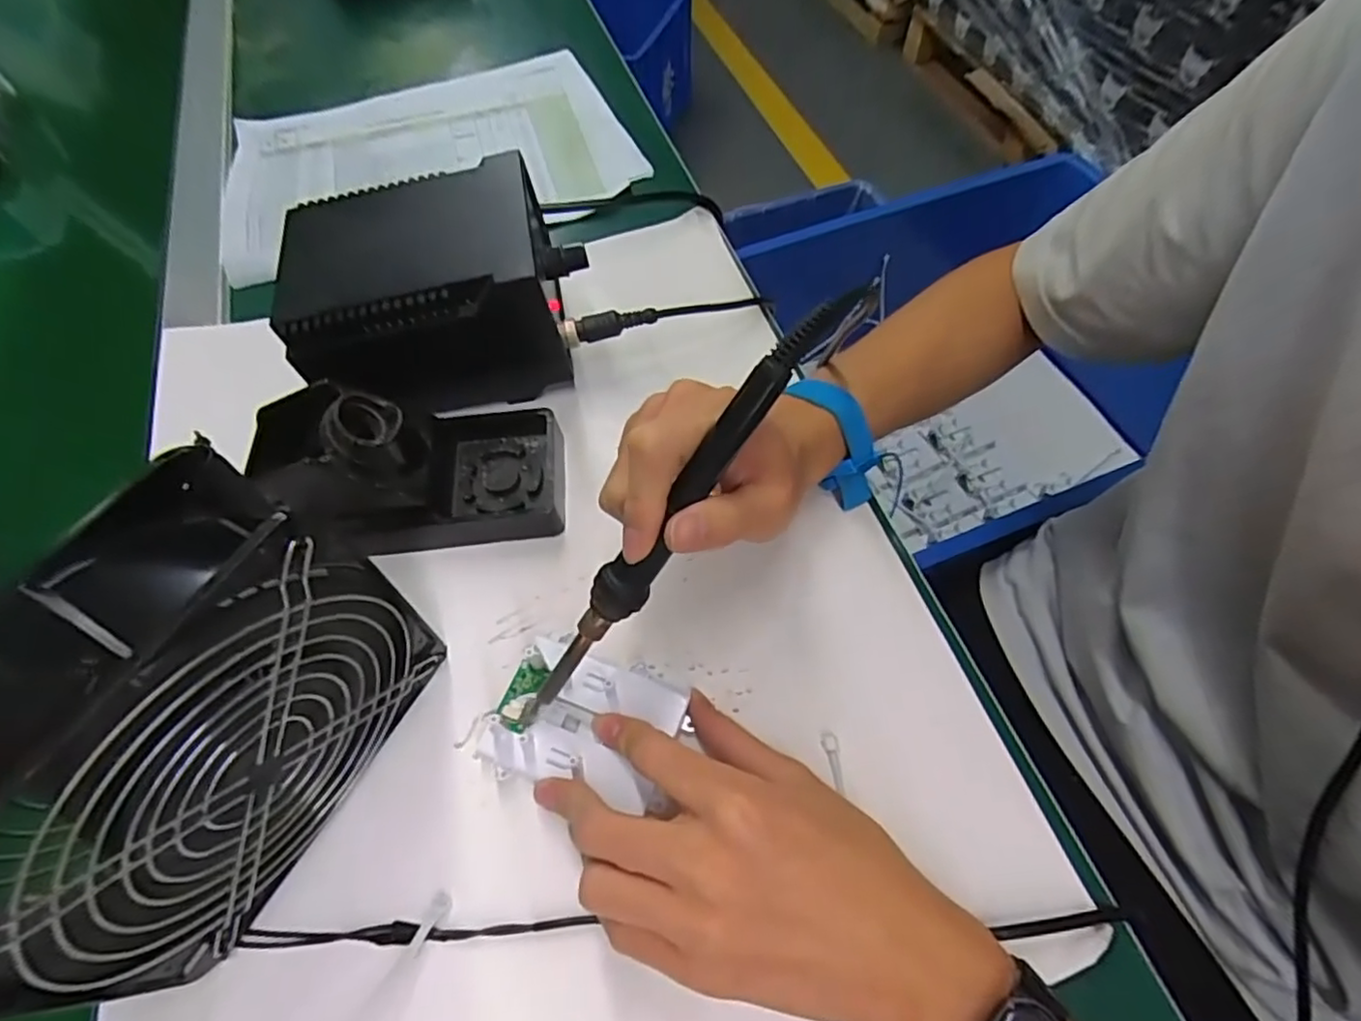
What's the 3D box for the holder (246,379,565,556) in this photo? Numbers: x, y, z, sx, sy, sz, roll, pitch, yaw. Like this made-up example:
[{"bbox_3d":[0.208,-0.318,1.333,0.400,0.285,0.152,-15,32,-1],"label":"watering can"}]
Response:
[{"bbox_3d":[-0.129,-0.031,0.335,0.127,0.086,0.082,-14,58,-8],"label":"holder"}]

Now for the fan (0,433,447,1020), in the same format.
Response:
[{"bbox_3d":[-0.167,0.081,0.229,0.063,0.152,0.151,22,60,15],"label":"fan"}]

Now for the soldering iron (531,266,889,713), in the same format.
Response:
[{"bbox_3d":[-0.002,0.003,0.247,0.016,0.022,0.212,45,110,25],"label":"soldering iron"}]

